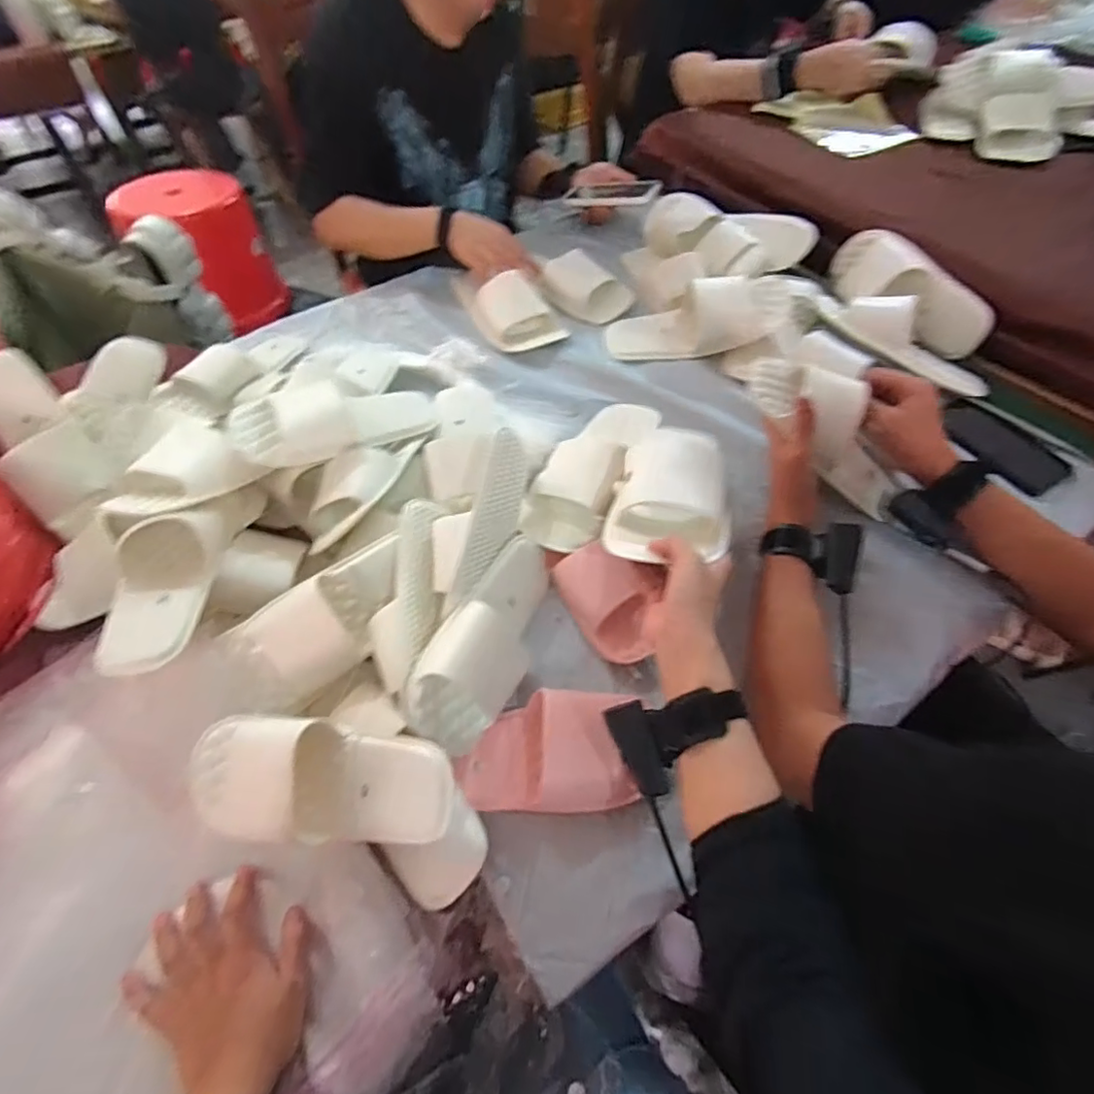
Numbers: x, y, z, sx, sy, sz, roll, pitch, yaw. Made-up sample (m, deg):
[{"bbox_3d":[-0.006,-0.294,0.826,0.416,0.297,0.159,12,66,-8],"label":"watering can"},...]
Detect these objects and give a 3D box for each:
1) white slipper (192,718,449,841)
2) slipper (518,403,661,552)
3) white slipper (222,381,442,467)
[{"bbox_3d":[-0.191,0.201,0.476,0.227,0.087,0.089,7,56,7],"label":"white slipper"},{"bbox_3d":[0.058,-0.107,0.669,0.109,0.069,0.257,19,58,14],"label":"slipper"},{"bbox_3d":[-0.237,-0.155,0.658,0.228,0.076,0.072,-17,54,-36],"label":"white slipper"}]

